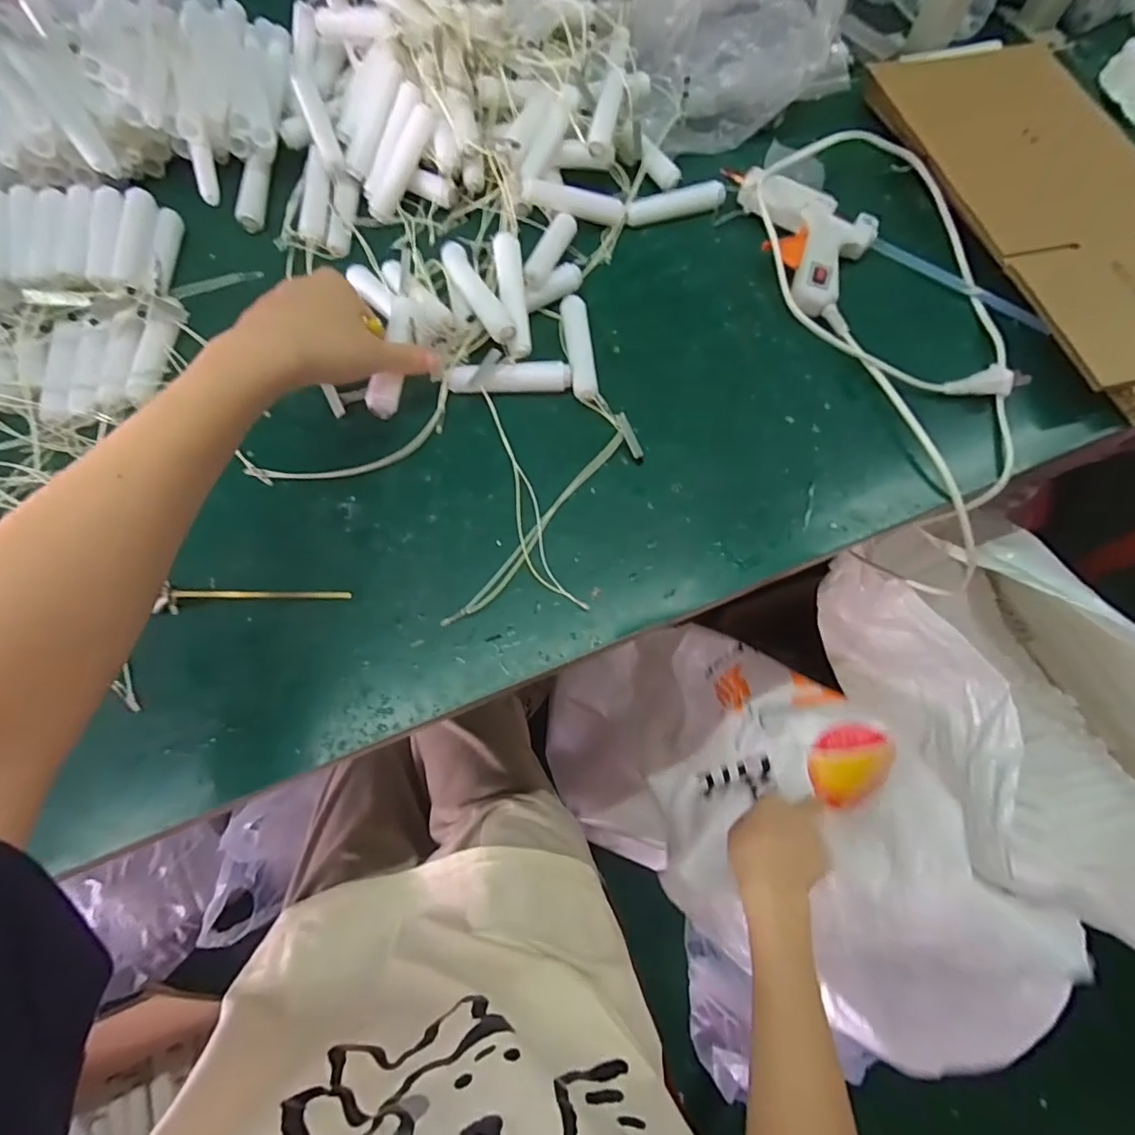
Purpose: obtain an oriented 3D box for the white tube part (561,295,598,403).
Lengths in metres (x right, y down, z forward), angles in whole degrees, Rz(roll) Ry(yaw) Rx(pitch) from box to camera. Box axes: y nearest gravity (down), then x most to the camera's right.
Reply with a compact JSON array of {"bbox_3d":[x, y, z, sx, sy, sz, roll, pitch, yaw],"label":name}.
[{"bbox_3d":[0.009,-0.163,0.421,0.019,0.014,0.092,-5,69,-5],"label":"white tube part"}]

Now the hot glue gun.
[{"bbox_3d":[0.181,-0.265,0.461,0.127,0.030,0.118,23,69,6],"label":"hot glue gun"}]

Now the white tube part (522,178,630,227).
[{"bbox_3d":[0.006,-0.300,0.460,0.086,0.013,0.018,4,67,-15],"label":"white tube part"}]

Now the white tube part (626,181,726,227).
[{"bbox_3d":[0.092,-0.311,0.478,0.082,0.016,0.017,-10,69,6],"label":"white tube part"}]

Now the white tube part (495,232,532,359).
[{"bbox_3d":[-0.039,-0.200,0.410,0.019,0.013,0.096,-7,81,-5],"label":"white tube part"}]

